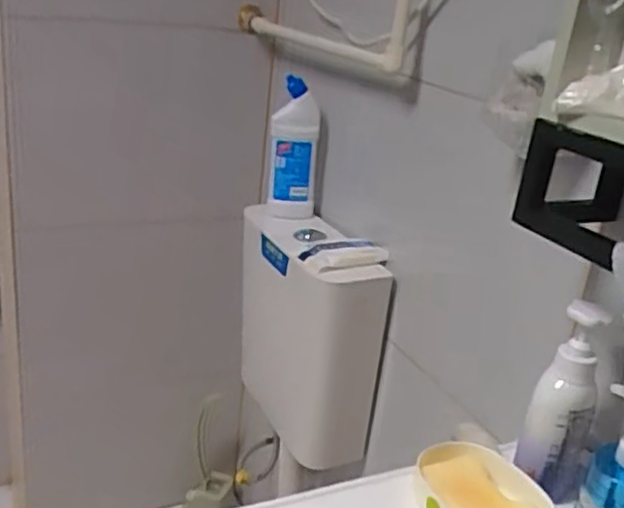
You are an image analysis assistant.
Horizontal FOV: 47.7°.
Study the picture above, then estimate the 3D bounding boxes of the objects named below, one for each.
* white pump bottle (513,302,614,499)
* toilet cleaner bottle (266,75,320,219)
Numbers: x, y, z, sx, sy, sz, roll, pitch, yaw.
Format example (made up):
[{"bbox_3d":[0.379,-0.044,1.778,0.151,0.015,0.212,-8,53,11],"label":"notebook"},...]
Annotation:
[{"bbox_3d":[0.257,0.149,0.710,0.063,0.211,0.077,18,25,26],"label":"white pump bottle"},{"bbox_3d":[-0.032,-0.177,1.246,0.086,0.241,0.076,6,22,-2],"label":"toilet cleaner bottle"}]

